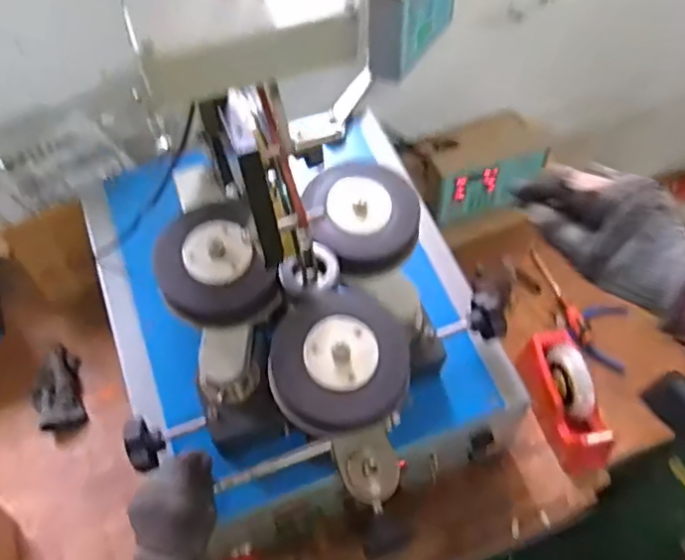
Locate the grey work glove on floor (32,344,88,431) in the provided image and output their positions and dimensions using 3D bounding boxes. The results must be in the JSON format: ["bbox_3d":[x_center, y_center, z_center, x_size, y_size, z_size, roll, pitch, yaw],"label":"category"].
[{"bbox_3d":[-0.482,0.179,1.010,0.069,0.048,0.147,-17,56,-11],"label":"grey work glove on floor"}]

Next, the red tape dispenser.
[{"bbox_3d":[0.351,0.183,0.927,0.078,0.120,0.206,-12,56,-7],"label":"red tape dispenser"}]

